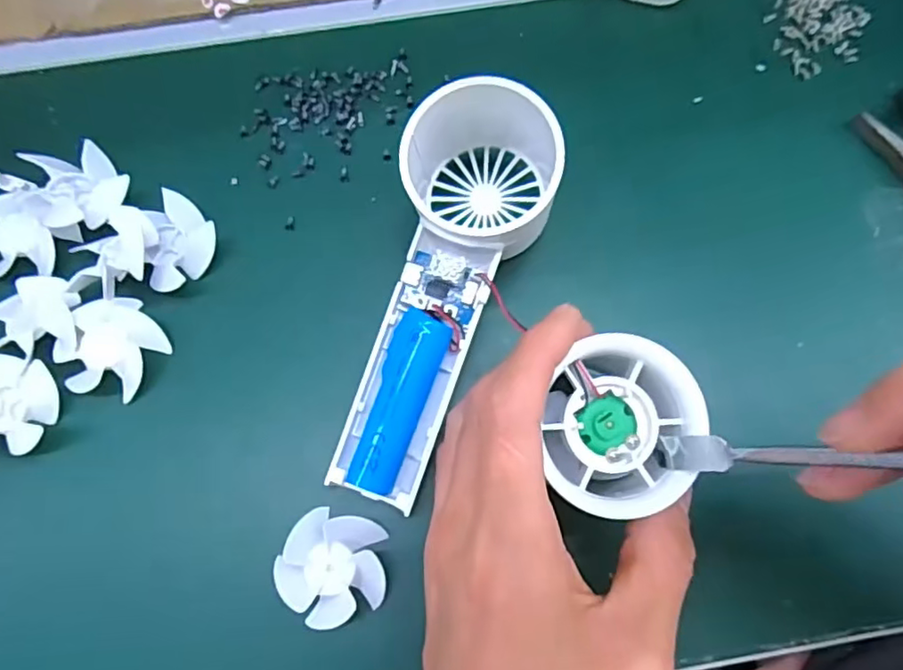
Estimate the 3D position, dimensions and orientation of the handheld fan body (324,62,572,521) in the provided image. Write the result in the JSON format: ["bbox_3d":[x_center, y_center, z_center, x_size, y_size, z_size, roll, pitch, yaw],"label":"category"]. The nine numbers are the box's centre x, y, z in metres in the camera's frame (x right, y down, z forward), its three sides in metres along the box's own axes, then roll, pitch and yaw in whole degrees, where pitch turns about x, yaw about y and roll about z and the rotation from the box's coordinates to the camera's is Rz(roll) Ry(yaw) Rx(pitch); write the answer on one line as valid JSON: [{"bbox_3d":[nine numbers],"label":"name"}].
[{"bbox_3d":[0.001,-0.019,0.232,0.056,0.061,0.165,13,77,2],"label":"handheld fan body"}]

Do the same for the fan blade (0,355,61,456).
[{"bbox_3d":[-0.174,0.029,0.239,0.037,0.018,0.039,3,77,-1],"label":"fan blade"}]

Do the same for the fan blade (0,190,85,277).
[{"bbox_3d":[-0.175,-0.042,0.254,0.038,0.012,0.035,-2,77,-2],"label":"fan blade"}]

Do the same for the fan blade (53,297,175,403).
[{"bbox_3d":[-0.136,0.005,0.247,0.036,0.012,0.040,29,78,-13],"label":"fan blade"}]

